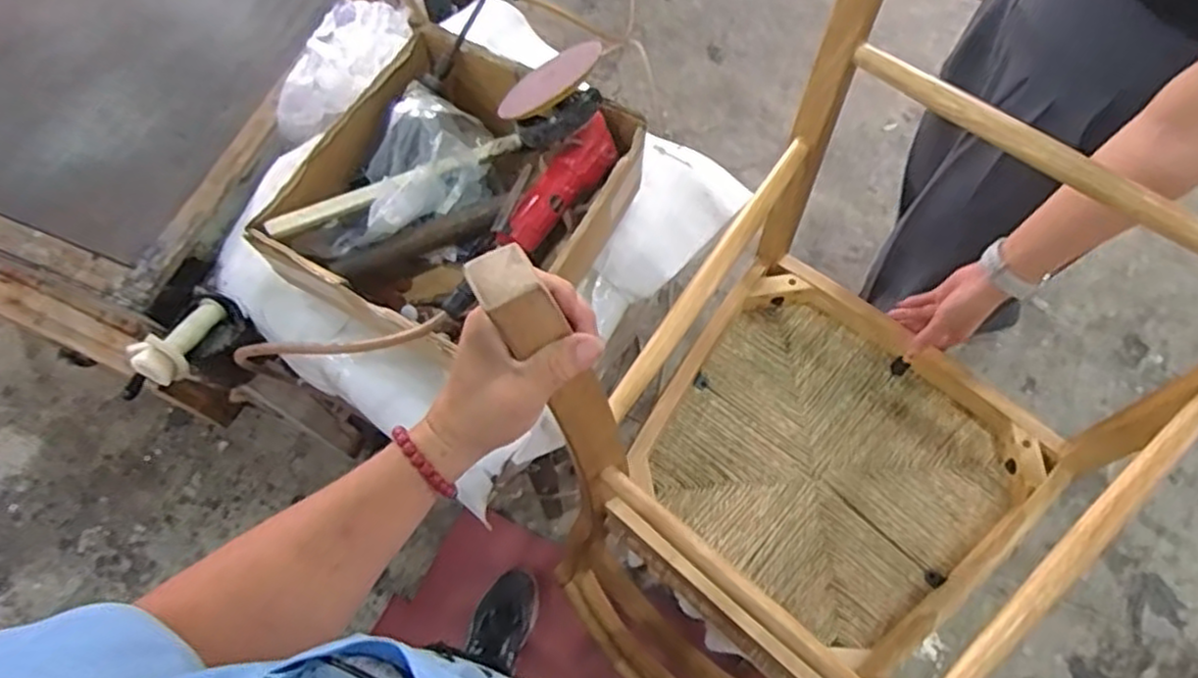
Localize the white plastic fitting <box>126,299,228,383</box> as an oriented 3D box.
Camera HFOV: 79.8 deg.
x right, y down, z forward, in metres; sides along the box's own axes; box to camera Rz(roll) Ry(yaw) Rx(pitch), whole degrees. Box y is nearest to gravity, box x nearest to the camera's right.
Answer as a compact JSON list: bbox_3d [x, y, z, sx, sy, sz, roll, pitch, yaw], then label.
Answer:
[{"bbox_3d":[-0.486,0.001,0.836,0.049,0.051,0.120,17,43,9],"label":"white plastic fitting"}]

